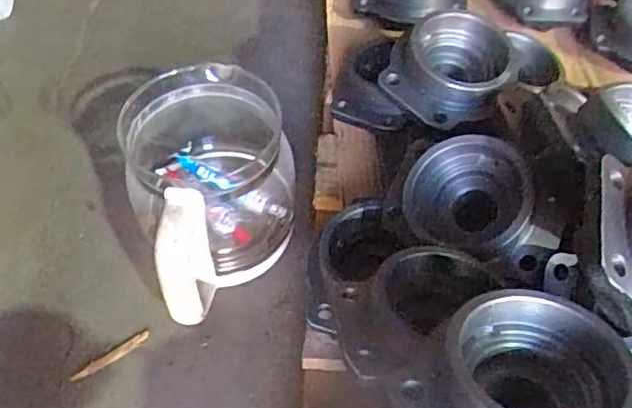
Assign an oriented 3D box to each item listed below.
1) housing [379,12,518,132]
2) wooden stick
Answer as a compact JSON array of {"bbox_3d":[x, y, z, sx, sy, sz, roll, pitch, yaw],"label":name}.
[{"bbox_3d":[0.107,-0.110,0.505,0.091,0.043,0.096,0,53,1],"label":"housing"},{"bbox_3d":[-0.192,0.143,0.587,0.077,0.007,0.010,-27,59,-19],"label":"wooden stick"}]

